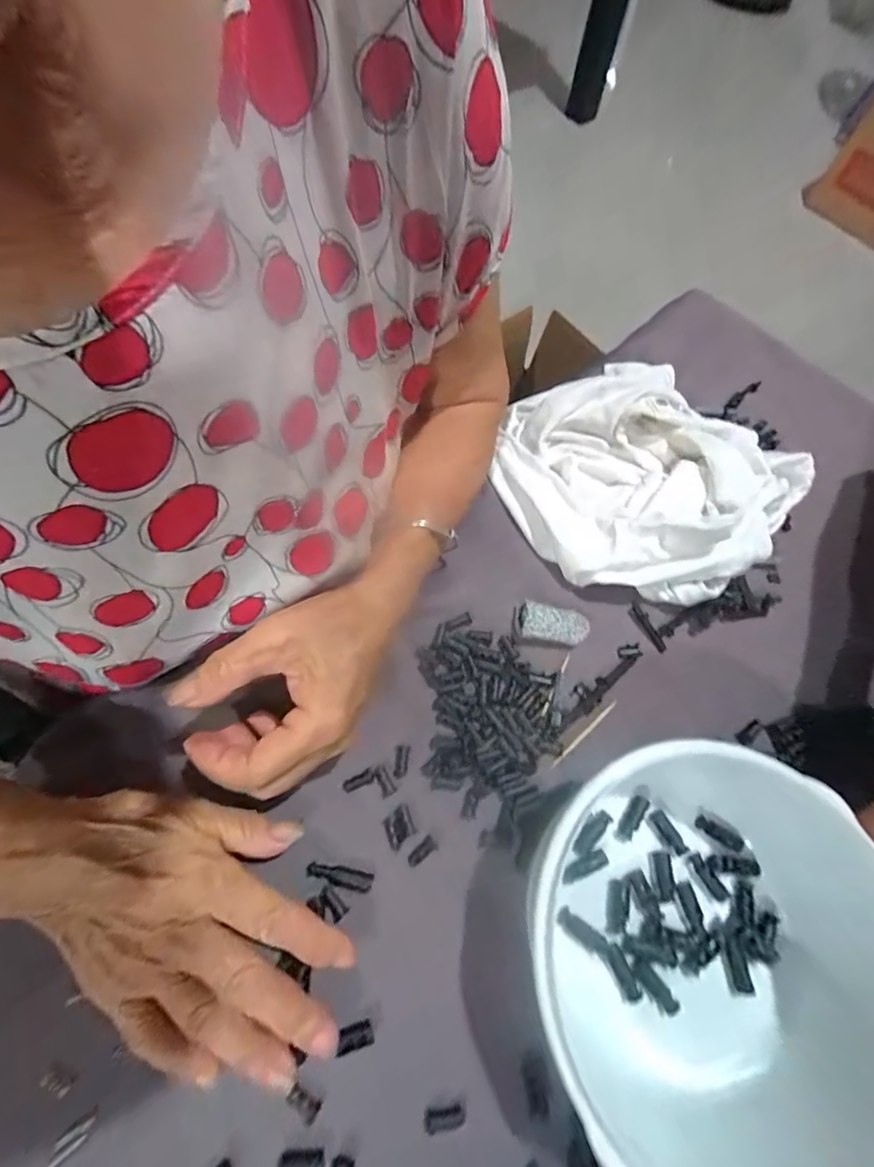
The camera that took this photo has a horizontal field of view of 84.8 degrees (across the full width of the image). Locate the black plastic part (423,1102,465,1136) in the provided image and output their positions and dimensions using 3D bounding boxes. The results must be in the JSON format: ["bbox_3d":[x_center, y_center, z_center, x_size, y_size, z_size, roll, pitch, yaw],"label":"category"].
[{"bbox_3d":[0.003,0.246,0.220,0.019,0.007,0.007,-2,67,-4],"label":"black plastic part"}]

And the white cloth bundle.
[{"bbox_3d":[0.135,-0.076,0.342,0.151,0.062,0.189,-33,72,-16],"label":"white cloth bundle"}]

